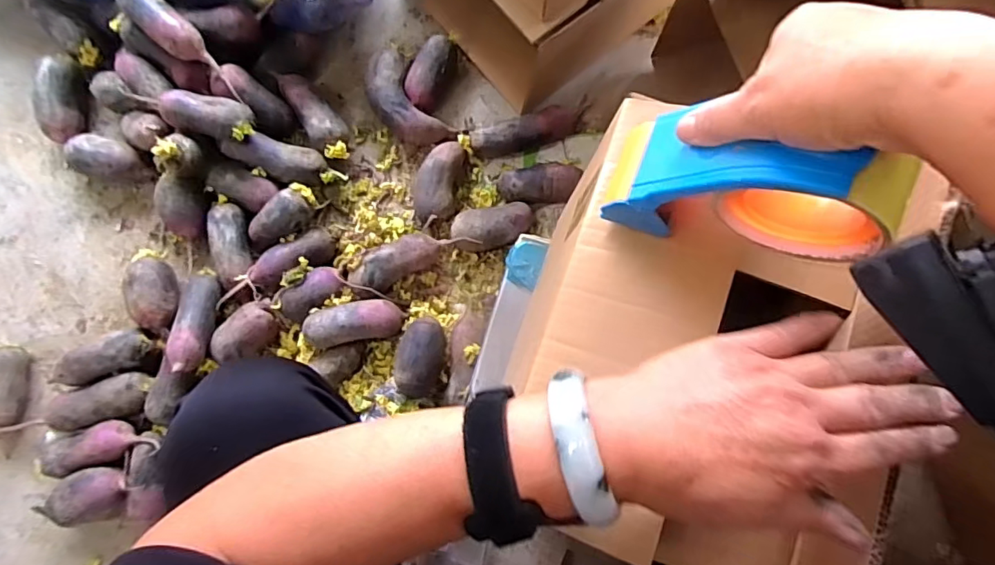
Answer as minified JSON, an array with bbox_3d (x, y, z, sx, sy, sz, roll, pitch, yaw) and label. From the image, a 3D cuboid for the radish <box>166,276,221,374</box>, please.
[{"bbox_3d":[-0.406,0.049,0.712,0.047,0.033,0.144,-5,56,-2],"label":"radish"}]

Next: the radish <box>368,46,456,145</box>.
[{"bbox_3d":[-0.146,-0.275,0.818,0.084,0.061,0.169,-37,82,-8],"label":"radish"}]

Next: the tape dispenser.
[{"bbox_3d":[0.131,-0.055,0.295,0.153,0.074,0.058,18,76,41],"label":"tape dispenser"}]

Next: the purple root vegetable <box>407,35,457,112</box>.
[{"bbox_3d":[-0.105,-0.327,0.832,0.058,0.052,0.126,17,79,2],"label":"purple root vegetable"}]

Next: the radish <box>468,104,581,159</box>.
[{"bbox_3d":[0.044,-0.229,0.808,0.173,0.049,0.049,-17,80,-4],"label":"radish"}]

